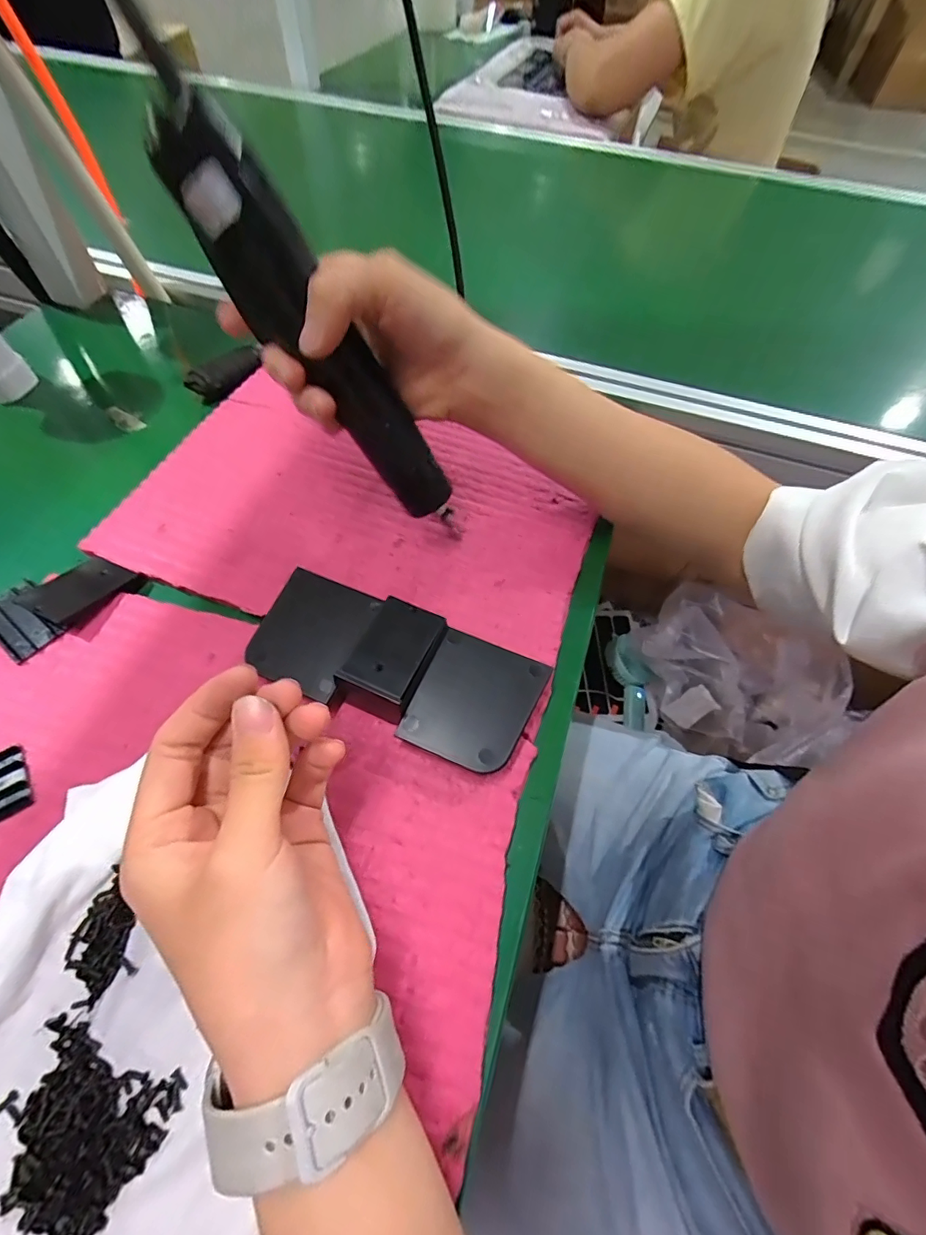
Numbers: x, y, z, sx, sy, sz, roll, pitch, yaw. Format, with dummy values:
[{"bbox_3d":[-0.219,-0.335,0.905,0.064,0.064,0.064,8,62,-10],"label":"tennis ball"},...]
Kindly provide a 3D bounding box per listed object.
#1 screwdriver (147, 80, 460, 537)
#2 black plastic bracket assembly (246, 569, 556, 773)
[{"bbox_3d":[-0.070,-0.135,0.258,0.041,0.203,0.032,-3,50,37],"label":"screwdriver"},{"bbox_3d":[-0.040,0.025,0.280,0.161,0.032,0.071,23,61,11],"label":"black plastic bracket assembly"}]

